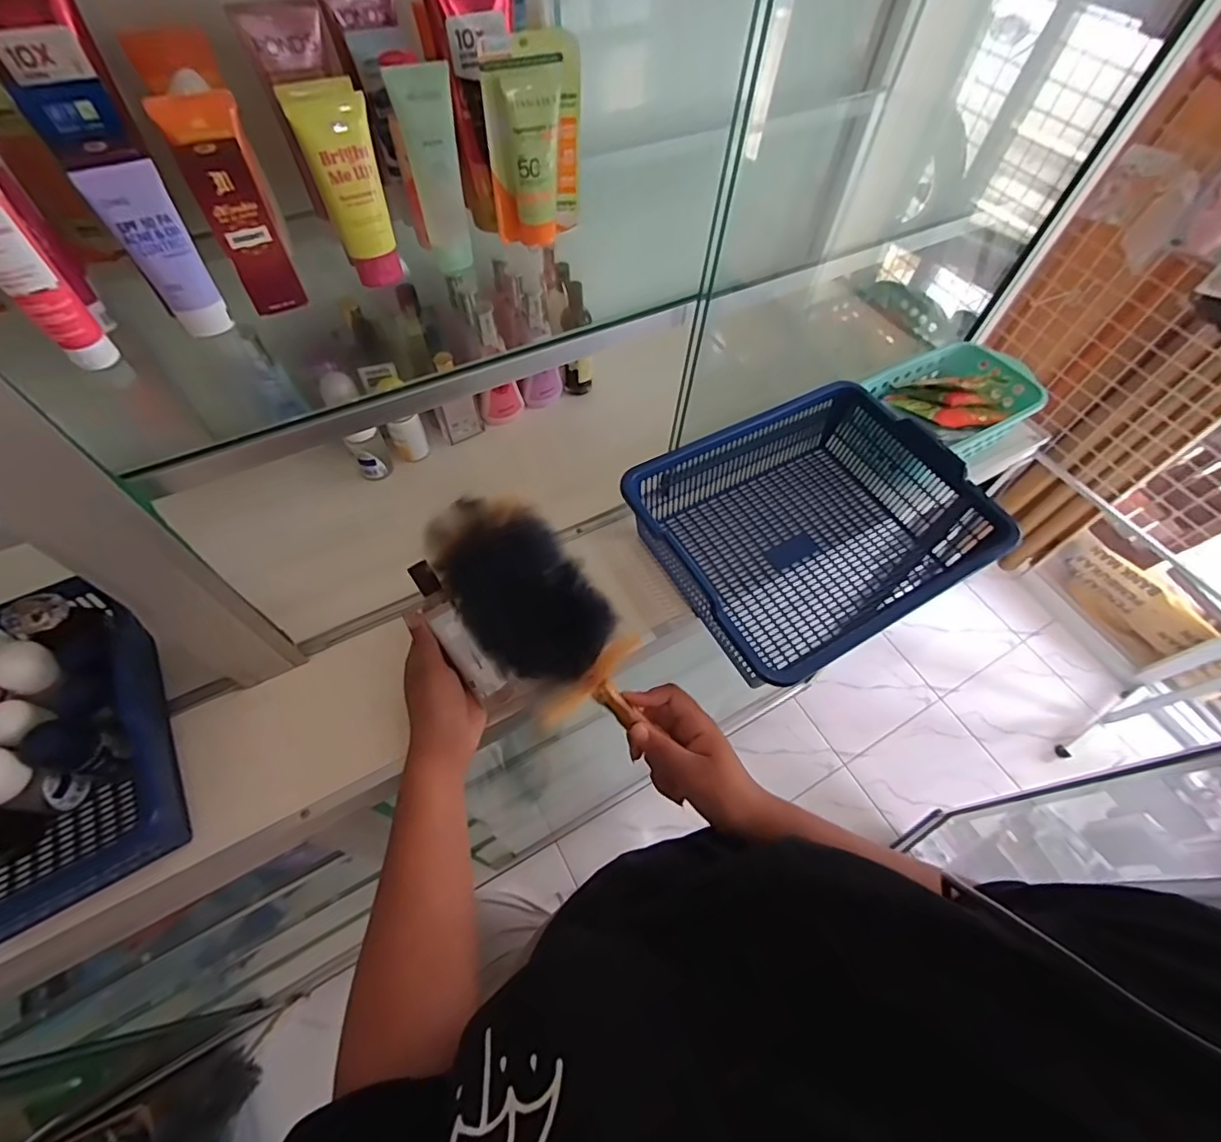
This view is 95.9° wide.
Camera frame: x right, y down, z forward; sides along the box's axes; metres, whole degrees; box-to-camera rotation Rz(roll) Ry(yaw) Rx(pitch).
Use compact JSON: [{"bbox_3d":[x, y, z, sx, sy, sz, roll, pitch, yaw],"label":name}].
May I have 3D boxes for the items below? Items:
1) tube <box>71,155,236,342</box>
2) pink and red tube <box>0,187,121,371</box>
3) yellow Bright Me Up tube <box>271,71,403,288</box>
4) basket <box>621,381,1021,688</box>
[{"bbox_3d":[-0.312,-0.221,0.388,0.041,0.106,0.020,-23,64,-17],"label":"tube"},{"bbox_3d":[-0.374,-0.191,0.354,0.026,0.120,0.040,36,64,16],"label":"pink and red tube"},{"bbox_3d":[-0.202,-0.296,0.431,0.050,0.124,0.040,-18,62,-14],"label":"yellow Bright Me Up tube"},{"bbox_3d":[0.204,-0.056,0.609,0.330,0.105,0.273,-24,64,-17],"label":"basket"}]

